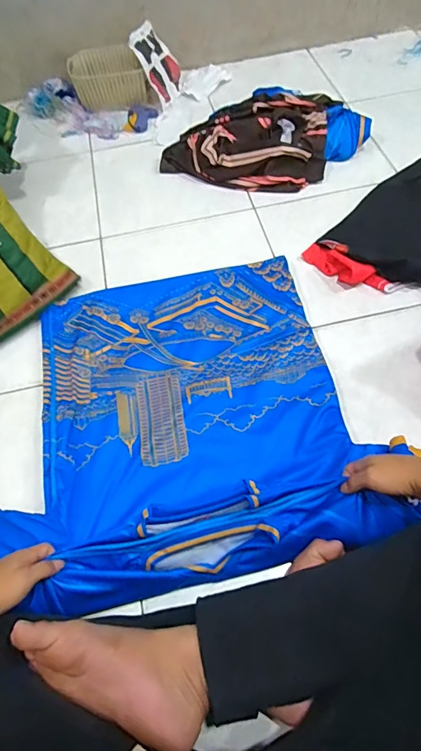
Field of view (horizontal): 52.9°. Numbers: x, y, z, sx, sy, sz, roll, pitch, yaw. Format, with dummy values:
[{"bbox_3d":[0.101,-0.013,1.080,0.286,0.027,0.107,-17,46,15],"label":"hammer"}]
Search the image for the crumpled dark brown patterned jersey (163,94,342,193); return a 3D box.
[{"bbox_3d":[0.112,-0.678,1.182,0.437,0.090,0.383,13,60,11],"label":"crumpled dark brown patterned jersey"}]

